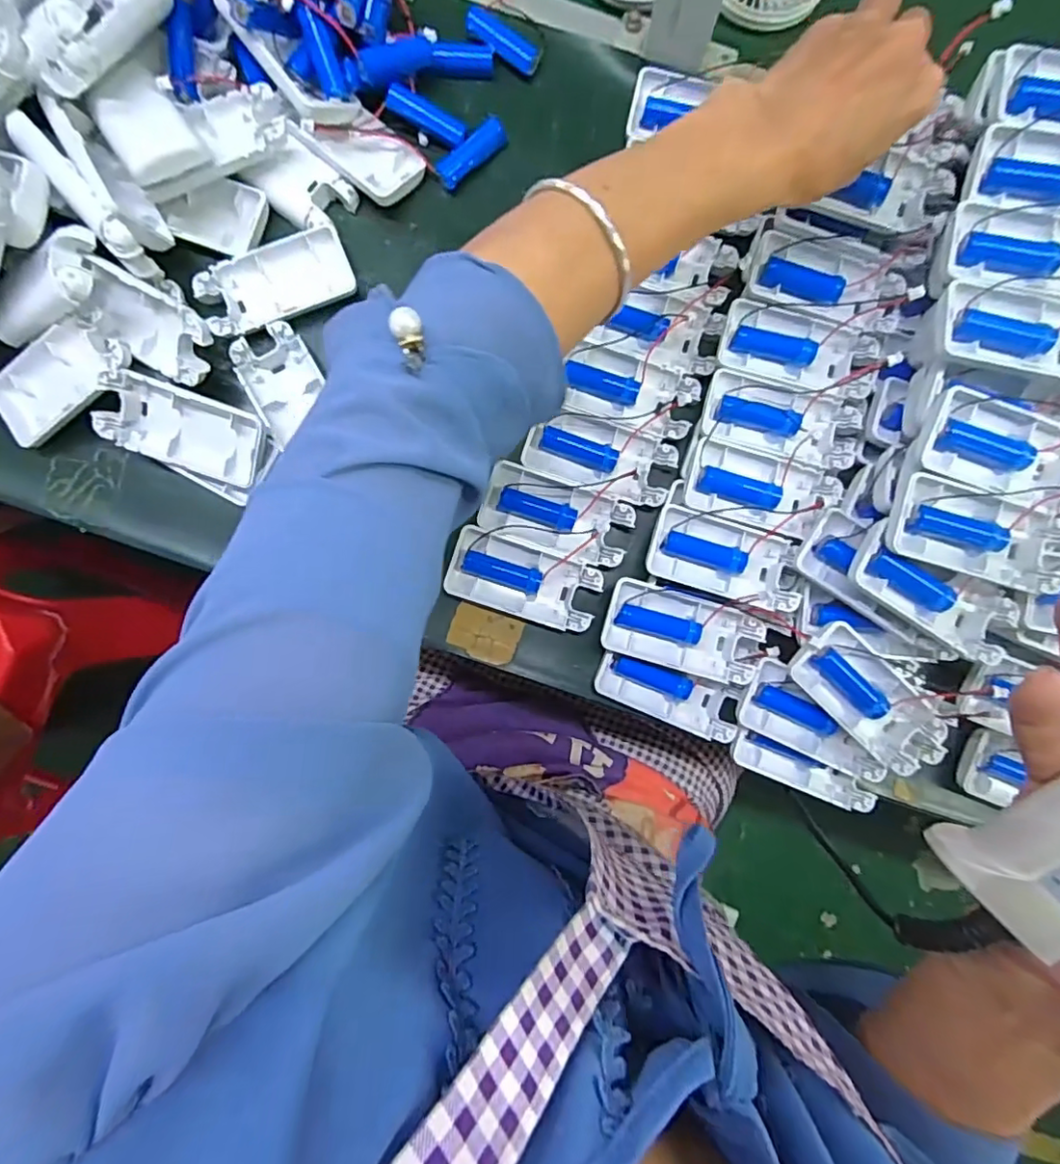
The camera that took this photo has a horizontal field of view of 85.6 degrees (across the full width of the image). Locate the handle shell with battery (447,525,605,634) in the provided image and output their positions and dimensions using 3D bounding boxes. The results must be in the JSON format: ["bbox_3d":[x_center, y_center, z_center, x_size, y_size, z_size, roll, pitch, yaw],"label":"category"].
[{"bbox_3d":[-0.003,0.000,0.367,0.091,0.020,0.045,18,87,-1],"label":"handle shell with battery"}]

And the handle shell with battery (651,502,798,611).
[{"bbox_3d":[0.120,-0.015,0.354,0.092,0.017,0.043,16,87,-2],"label":"handle shell with battery"}]

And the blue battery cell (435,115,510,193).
[{"bbox_3d":[-0.037,-0.276,0.369,0.052,0.012,0.017,-43,90,-3],"label":"blue battery cell"}]

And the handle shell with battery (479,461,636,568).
[{"bbox_3d":[0.017,-0.042,0.369,0.093,0.021,0.045,18,87,-1],"label":"handle shell with battery"}]

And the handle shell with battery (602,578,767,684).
[{"bbox_3d":[0.093,0.030,0.353,0.092,0.018,0.047,16,87,-2],"label":"handle shell with battery"}]

